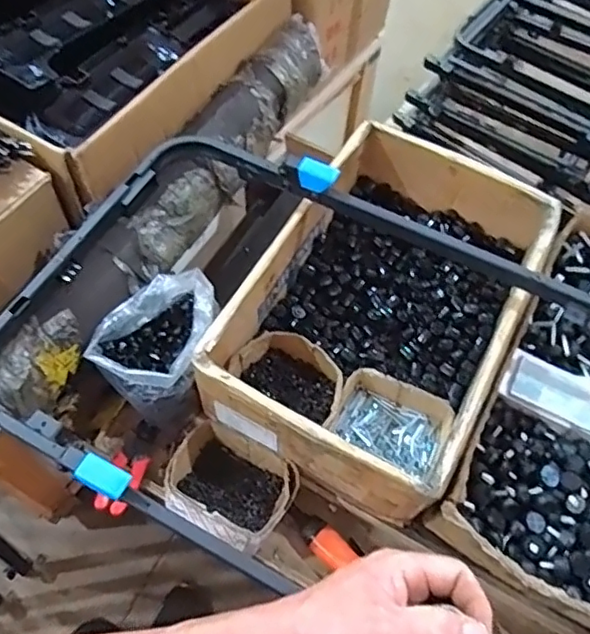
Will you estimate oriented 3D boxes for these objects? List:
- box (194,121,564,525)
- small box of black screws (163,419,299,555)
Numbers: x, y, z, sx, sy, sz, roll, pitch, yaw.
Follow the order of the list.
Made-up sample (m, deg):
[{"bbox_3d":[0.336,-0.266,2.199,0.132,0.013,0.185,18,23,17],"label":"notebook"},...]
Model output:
[{"bbox_3d":[0.145,-0.024,0.885,0.346,0.160,0.555,27,62,14],"label":"box"},{"bbox_3d":[-0.090,0.235,0.806,0.171,0.083,0.132,24,62,12],"label":"small box of black screws"}]

